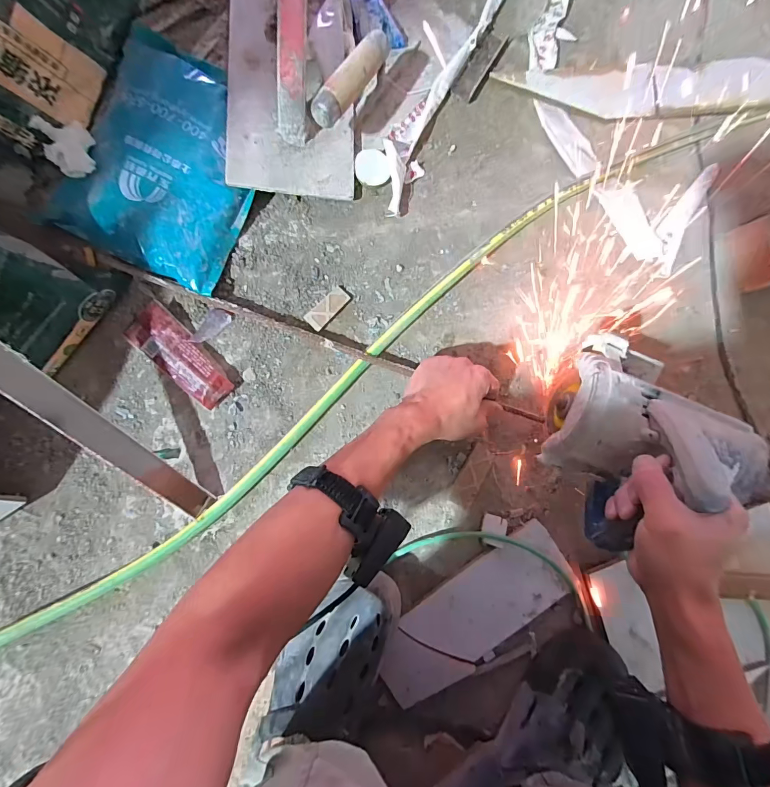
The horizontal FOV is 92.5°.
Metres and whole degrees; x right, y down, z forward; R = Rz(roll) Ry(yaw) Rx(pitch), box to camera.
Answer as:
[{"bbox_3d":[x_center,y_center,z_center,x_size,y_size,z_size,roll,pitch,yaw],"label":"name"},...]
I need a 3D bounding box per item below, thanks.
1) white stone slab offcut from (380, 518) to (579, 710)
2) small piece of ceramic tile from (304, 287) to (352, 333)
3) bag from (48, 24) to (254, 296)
[{"bbox_3d":[0.111,0.272,0.453,0.260,0.017,0.103,-32,90,-6],"label":"white stone slab offcut"},{"bbox_3d":[-0.071,-0.105,0.451,0.025,0.009,0.058,42,84,-2],"label":"small piece of ceramic tile"},{"bbox_3d":[-0.244,-0.261,0.415,0.175,0.047,0.254,13,85,-4],"label":"bag"}]

